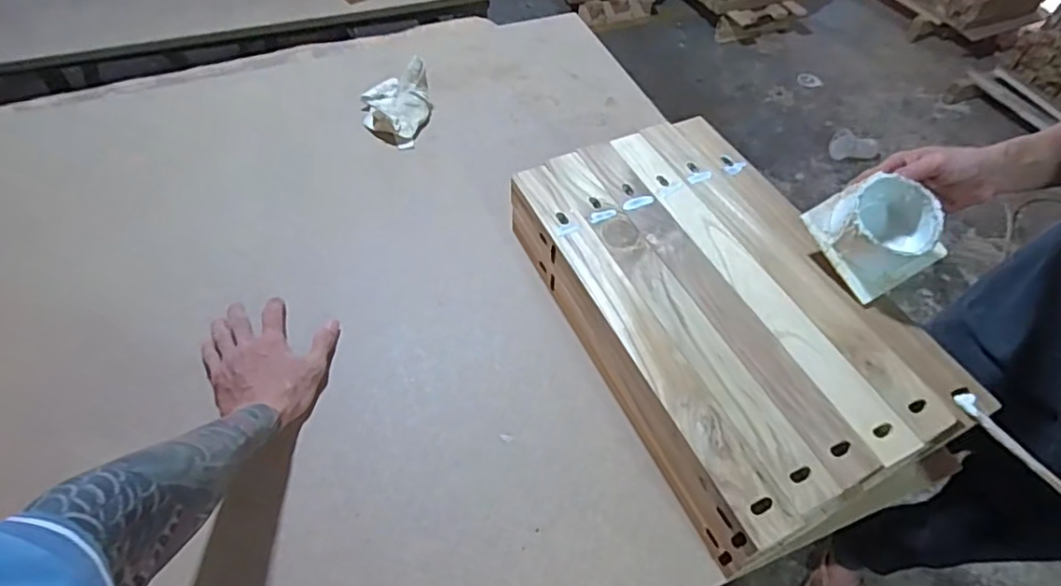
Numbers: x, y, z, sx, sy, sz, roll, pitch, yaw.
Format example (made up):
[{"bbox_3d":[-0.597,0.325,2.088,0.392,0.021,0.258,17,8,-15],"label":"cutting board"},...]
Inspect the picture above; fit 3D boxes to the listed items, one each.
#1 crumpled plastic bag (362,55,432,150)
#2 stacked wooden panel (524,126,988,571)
[{"bbox_3d":[-0.195,-0.277,0.842,0.097,0.068,0.129,-12,54,-8],"label":"crumpled plastic bag"},{"bbox_3d":[0.192,0.011,0.614,0.271,0.088,0.451,-21,56,-14],"label":"stacked wooden panel"}]

